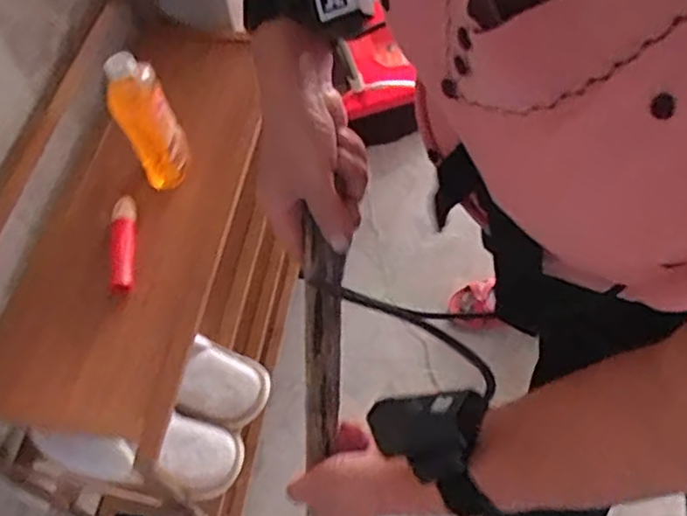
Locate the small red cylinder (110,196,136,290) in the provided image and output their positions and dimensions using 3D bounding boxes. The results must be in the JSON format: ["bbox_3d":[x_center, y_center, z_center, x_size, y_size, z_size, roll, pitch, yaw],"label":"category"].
[{"bbox_3d":[-0.267,-0.019,0.810,0.028,0.021,0.128,-7,56,0],"label":"small red cylinder"}]

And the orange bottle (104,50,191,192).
[{"bbox_3d":[-0.240,-0.167,0.827,0.066,0.176,0.055,-22,57,-10],"label":"orange bottle"}]

